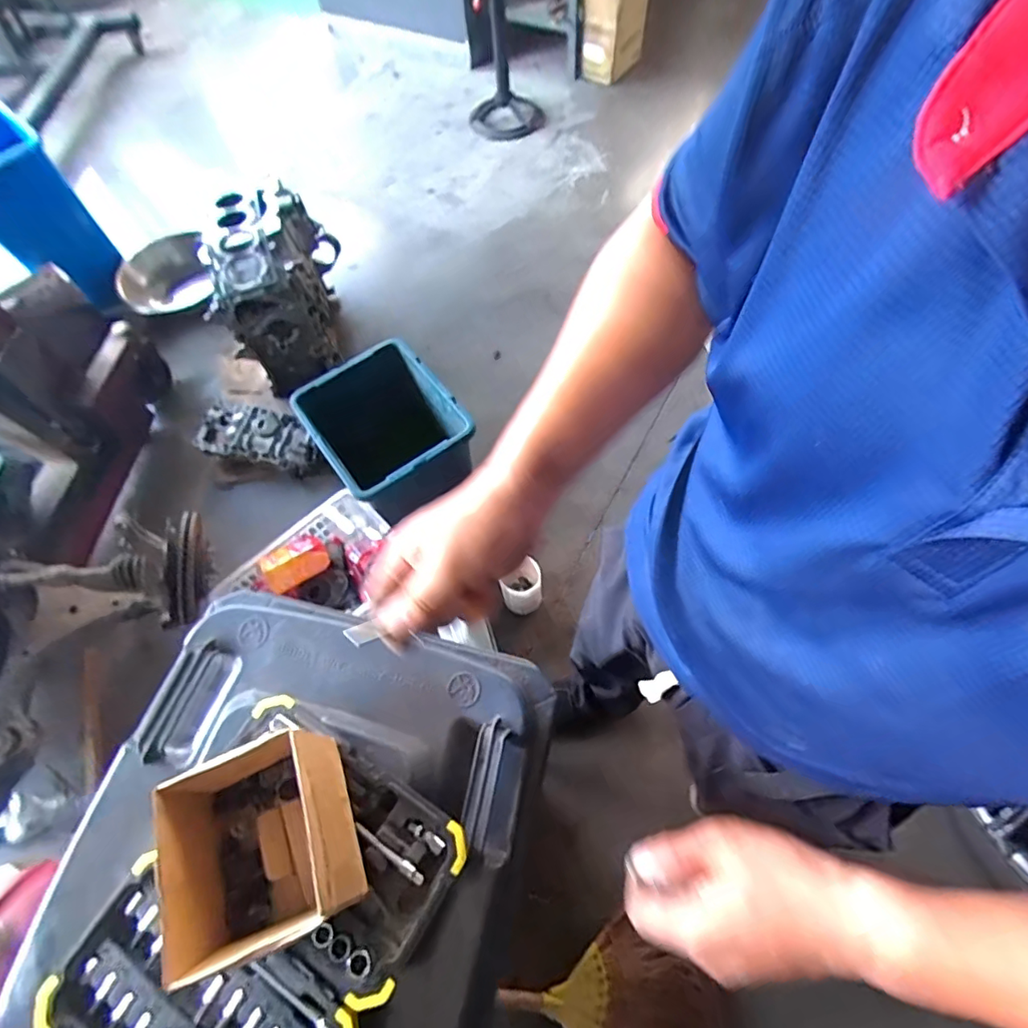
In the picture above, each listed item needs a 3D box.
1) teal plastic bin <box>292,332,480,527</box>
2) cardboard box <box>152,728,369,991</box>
[{"bbox_3d":[-0.334,-0.208,1.469,0.337,0.257,0.409,-35,67,-13],"label":"teal plastic bin"},{"bbox_3d":[-0.213,0.281,0.455,0.138,0.097,0.137,-18,64,-5],"label":"cardboard box"}]

